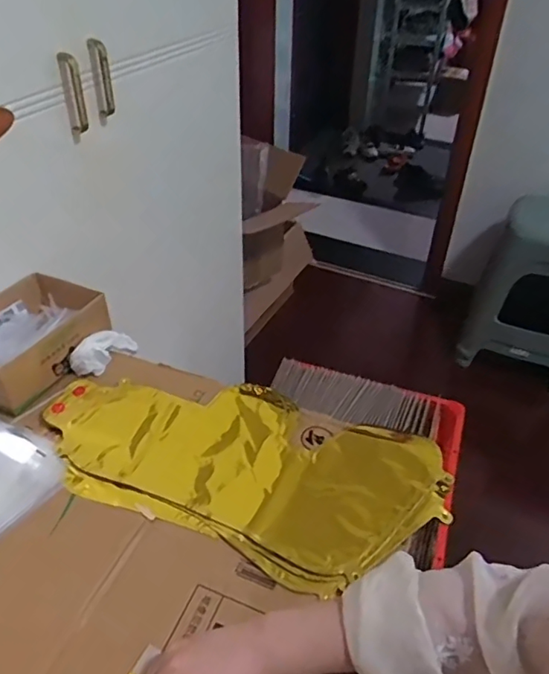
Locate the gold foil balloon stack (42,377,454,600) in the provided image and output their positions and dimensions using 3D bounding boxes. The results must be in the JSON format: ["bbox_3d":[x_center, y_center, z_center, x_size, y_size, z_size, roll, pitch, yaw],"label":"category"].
[{"bbox_3d":[-0.040,0.133,0.605,0.430,0.027,0.215,13,40,15],"label":"gold foil balloon stack"}]

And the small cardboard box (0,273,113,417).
[{"bbox_3d":[-0.317,0.000,0.704,0.142,0.065,0.192,17,41,19],"label":"small cardboard box"}]

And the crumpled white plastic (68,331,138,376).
[{"bbox_3d":[-0.219,0.013,0.731,0.044,0.045,0.107,15,22,16],"label":"crumpled white plastic"}]

